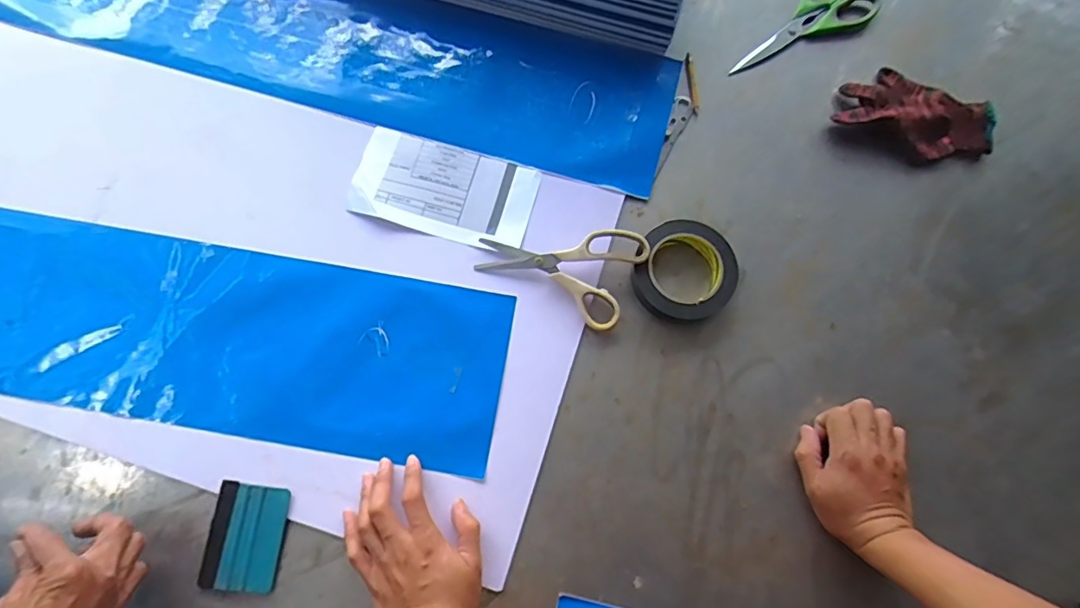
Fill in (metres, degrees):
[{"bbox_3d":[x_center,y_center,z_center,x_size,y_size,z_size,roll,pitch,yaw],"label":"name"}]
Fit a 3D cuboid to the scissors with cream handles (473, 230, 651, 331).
[{"bbox_3d":[0.024,-0.052,0.592,0.169,0.030,0.105,25,77,5],"label":"scissors with cream handles"}]

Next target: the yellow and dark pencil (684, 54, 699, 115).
[{"bbox_3d":[0.193,-0.278,0.674,0.008,0.005,0.089,-4,76,-1],"label":"yellow and dark pencil"}]

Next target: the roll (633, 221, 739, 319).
[{"bbox_3d":[0.160,-0.037,0.593,0.114,0.025,0.111,0,76,-1],"label":"roll"}]

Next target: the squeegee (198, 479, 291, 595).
[{"bbox_3d":[-0.287,0.227,0.521,0.071,0.010,0.097,7,76,1],"label":"squeegee"}]

